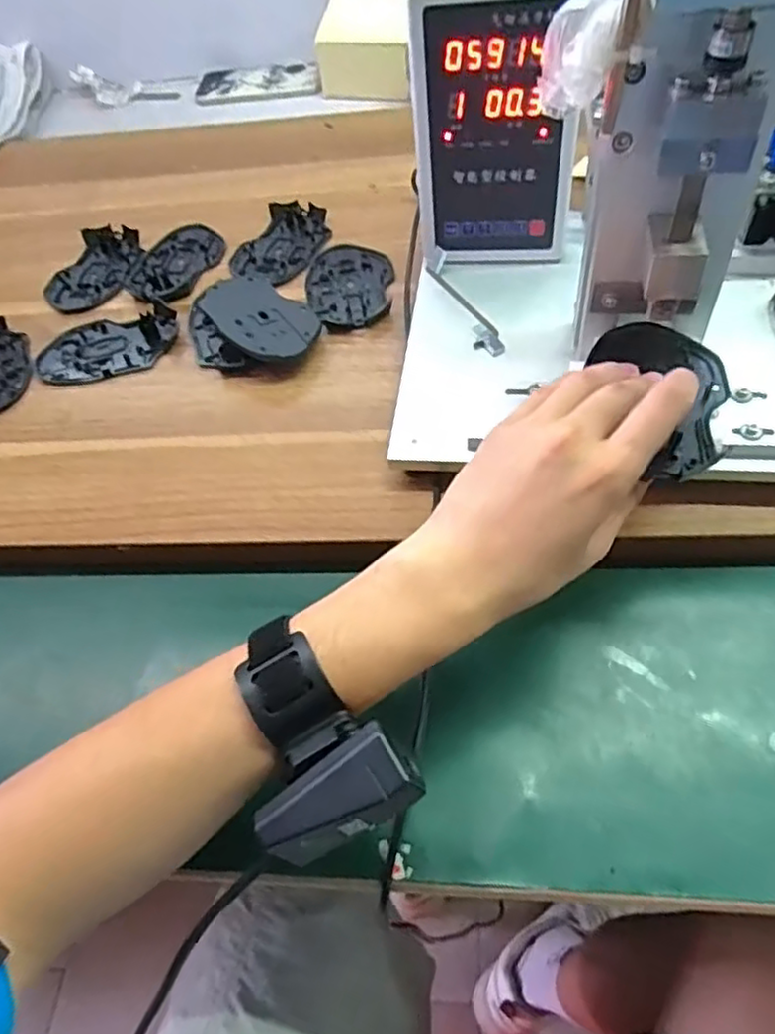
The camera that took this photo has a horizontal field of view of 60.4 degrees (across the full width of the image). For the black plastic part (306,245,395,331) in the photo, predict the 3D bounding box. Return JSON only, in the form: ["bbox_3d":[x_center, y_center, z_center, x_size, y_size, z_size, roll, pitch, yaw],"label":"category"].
[{"bbox_3d":[-0.032,-0.198,0.562,0.072,0.010,0.110,-2,55,7],"label":"black plastic part"}]

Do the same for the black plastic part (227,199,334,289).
[{"bbox_3d":[-0.097,-0.250,0.606,0.073,0.010,0.121,13,58,17],"label":"black plastic part"}]

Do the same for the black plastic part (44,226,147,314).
[{"bbox_3d":[-0.267,-0.232,0.615,0.067,0.014,0.111,11,57,15],"label":"black plastic part"}]

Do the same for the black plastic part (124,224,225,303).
[{"bbox_3d":[-0.196,-0.234,0.606,0.076,0.015,0.120,11,57,16],"label":"black plastic part"}]

